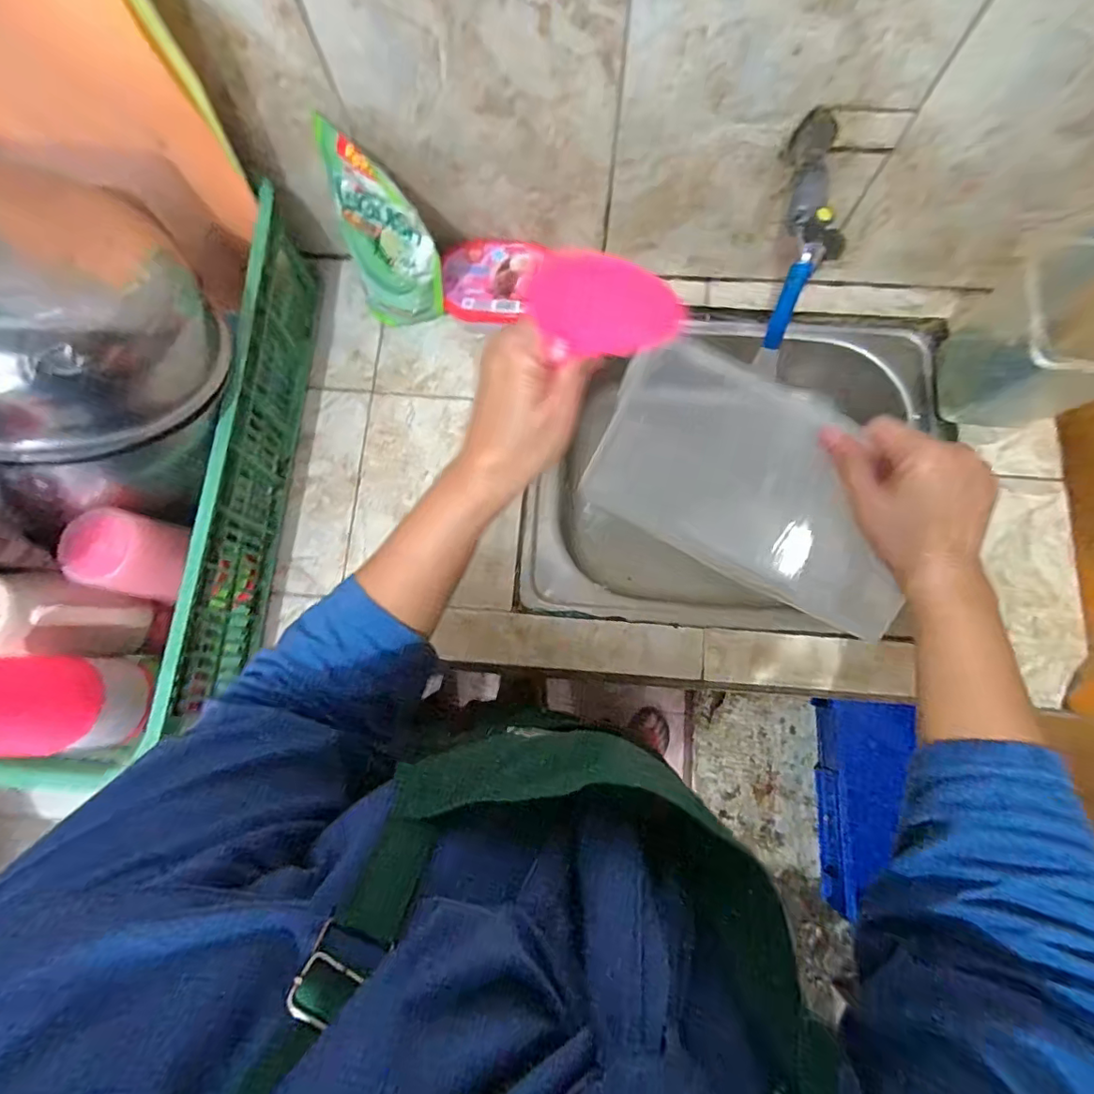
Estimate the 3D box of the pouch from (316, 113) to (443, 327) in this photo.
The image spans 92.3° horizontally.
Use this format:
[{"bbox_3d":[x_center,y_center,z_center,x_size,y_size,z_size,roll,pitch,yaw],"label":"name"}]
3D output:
[{"bbox_3d":[-0.179,-0.317,0.564,0.125,0.178,0.060,43,82,9],"label":"pouch"}]

